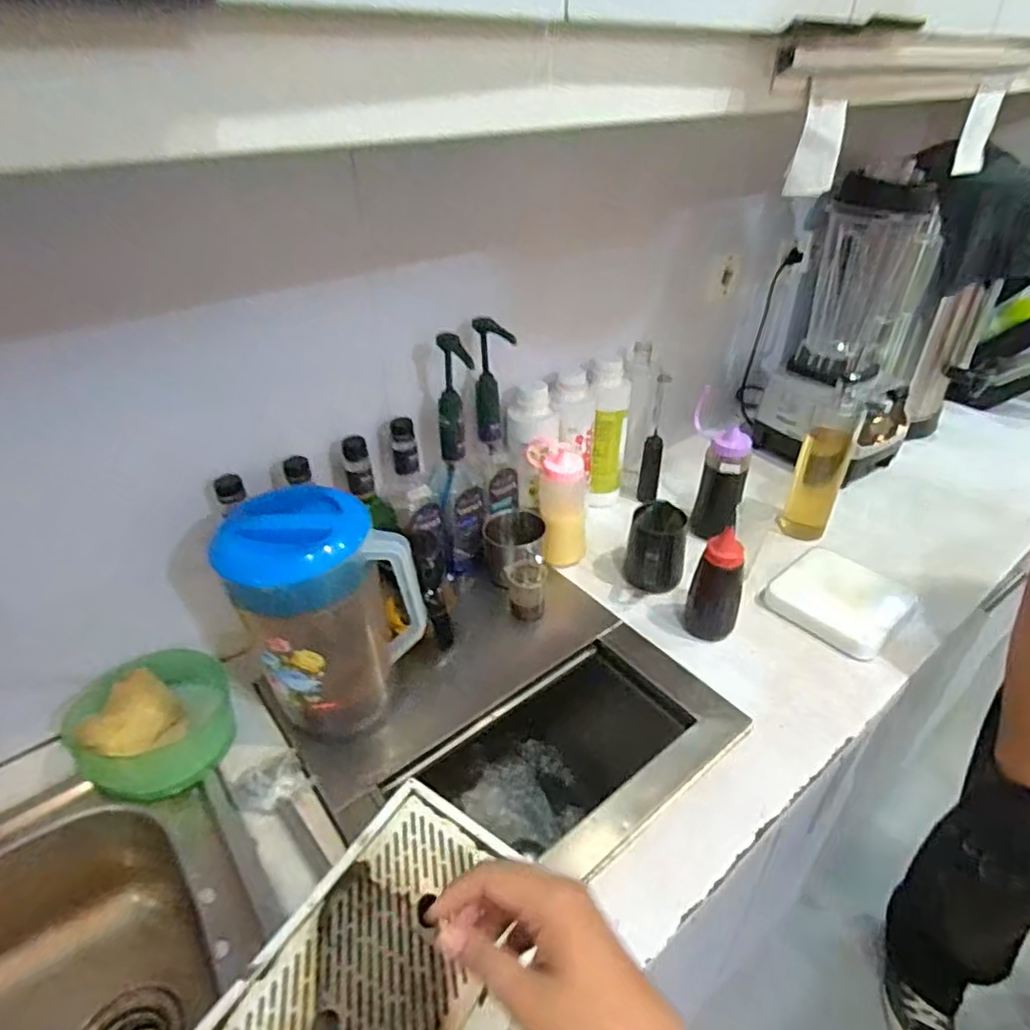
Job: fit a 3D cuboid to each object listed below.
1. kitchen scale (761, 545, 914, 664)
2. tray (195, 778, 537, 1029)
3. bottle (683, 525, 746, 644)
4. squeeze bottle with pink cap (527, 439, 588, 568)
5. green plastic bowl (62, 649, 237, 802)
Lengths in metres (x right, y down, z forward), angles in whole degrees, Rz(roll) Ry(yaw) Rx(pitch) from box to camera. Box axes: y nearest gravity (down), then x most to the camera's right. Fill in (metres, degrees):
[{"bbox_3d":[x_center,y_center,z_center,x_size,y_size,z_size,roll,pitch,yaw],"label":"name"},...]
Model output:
[{"bbox_3d":[0.458,0.119,0.879,0.145,0.032,0.158,-30,44,-34],"label":"kitchen scale"},{"bbox_3d":[-0.104,0.384,0.512,0.195,0.032,0.274,21,41,29],"label":"tray"},{"bbox_3d":[0.269,0.097,0.833,0.054,0.153,0.062,-10,36,-12],"label":"bottle"},{"bbox_3d":[0.066,-0.013,0.954,0.092,0.179,0.082,1,35,4],"label":"squeeze bottle with pink cap"},{"bbox_3d":[-0.418,0.237,0.729,0.162,0.075,0.152,-1,35,1],"label":"green plastic bowl"}]

